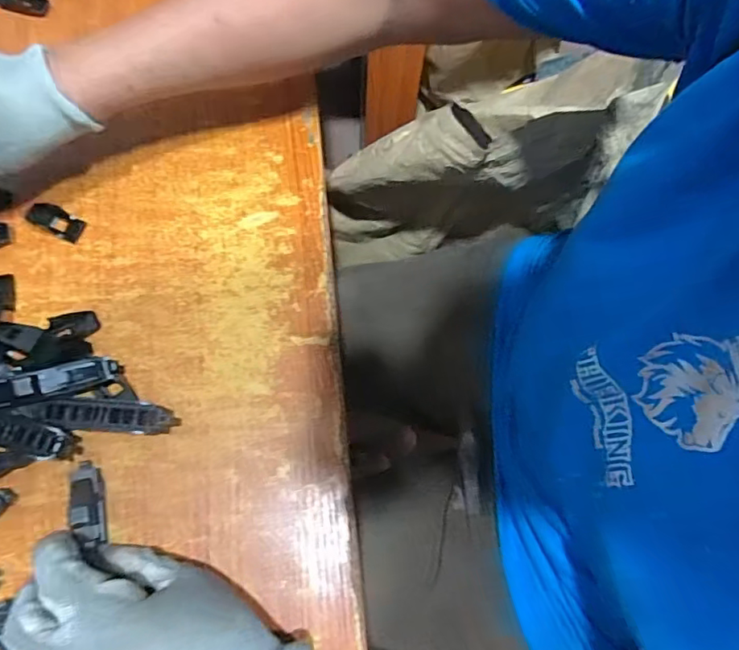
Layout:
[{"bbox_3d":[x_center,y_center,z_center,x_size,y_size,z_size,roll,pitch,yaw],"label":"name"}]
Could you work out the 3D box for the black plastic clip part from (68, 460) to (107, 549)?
[{"bbox_3d":[-0.172,0.107,0.327,0.016,0.018,0.051,-15,65,-7],"label":"black plastic clip part"}]

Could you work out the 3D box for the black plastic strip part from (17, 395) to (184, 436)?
[{"bbox_3d":[-0.169,0.058,0.341,0.086,0.022,0.022,5,72,-1],"label":"black plastic strip part"}]

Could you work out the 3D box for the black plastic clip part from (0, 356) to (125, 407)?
[{"bbox_3d":[-0.205,0.036,0.336,0.084,0.012,0.022,-15,73,-7],"label":"black plastic clip part"}]

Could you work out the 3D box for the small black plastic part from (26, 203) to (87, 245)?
[{"bbox_3d":[-0.229,-0.077,0.389,0.044,0.008,0.019,27,73,6],"label":"small black plastic part"}]

